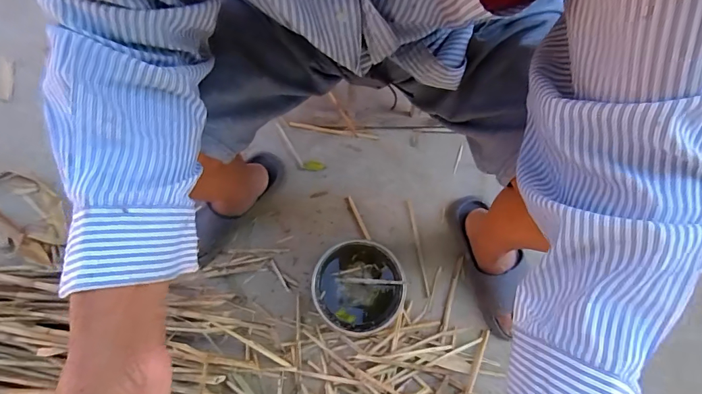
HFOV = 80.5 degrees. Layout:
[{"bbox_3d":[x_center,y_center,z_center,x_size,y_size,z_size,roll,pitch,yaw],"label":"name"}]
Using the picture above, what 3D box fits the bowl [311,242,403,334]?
[{"bbox_3d":[0.011,0.166,0.759,0.154,0.076,0.162,0,76,1],"label":"bowl"}]

